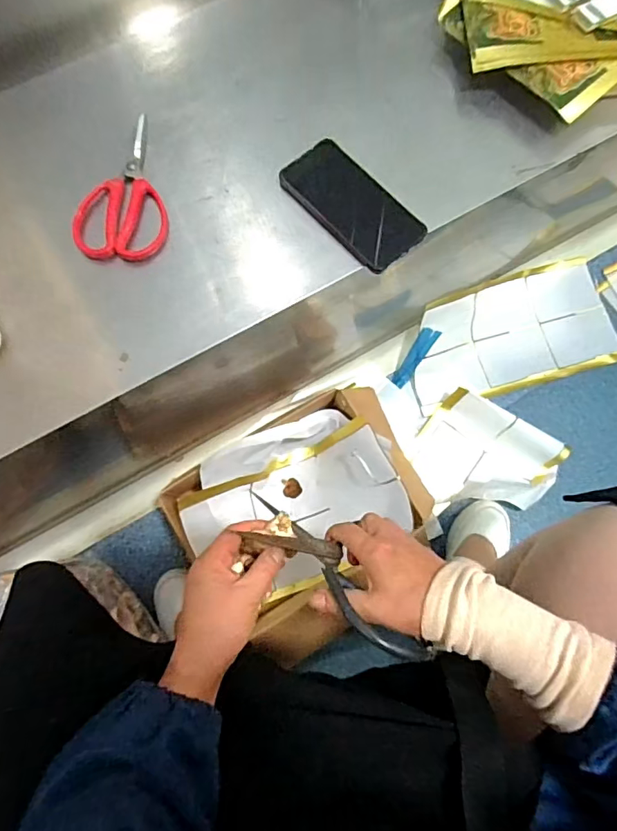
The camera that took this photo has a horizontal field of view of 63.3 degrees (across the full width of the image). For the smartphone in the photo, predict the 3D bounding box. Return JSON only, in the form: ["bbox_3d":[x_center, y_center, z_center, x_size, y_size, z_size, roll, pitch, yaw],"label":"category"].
[{"bbox_3d":[0.045,-0.227,0.543,0.076,0.013,0.160,-41,79,-9],"label":"smartphone"}]

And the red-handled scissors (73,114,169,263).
[{"bbox_3d":[-0.198,-0.251,0.543,0.093,0.020,0.175,1,76,0],"label":"red-handled scissors"}]

